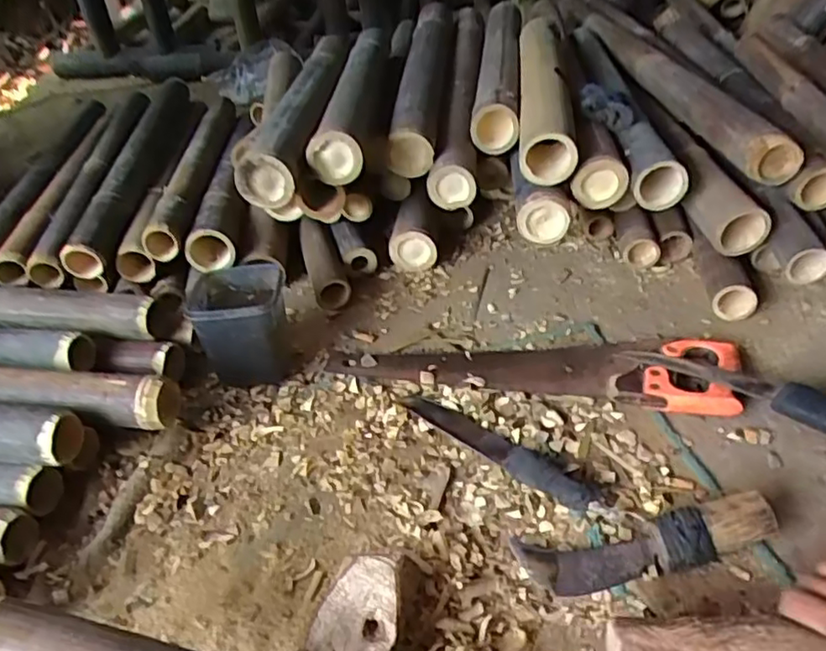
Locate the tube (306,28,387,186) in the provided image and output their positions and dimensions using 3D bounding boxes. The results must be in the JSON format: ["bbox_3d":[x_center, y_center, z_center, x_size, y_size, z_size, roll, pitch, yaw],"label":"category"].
[{"bbox_3d":[-0.104,-0.391,1.075,0.075,0.073,0.573,-3,39,3],"label":"tube"}]

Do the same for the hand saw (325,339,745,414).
[{"bbox_3d":[0.142,0.044,0.823,0.499,0.035,0.120,4,40,11],"label":"hand saw"}]

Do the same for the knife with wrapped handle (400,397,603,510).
[{"bbox_3d":[0.089,0.131,0.717,0.250,0.023,0.045,24,47,31],"label":"knife with wrapped handle"}]

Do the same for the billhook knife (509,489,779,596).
[{"bbox_3d":[0.218,0.202,0.608,0.240,0.043,0.061,-7,39,-3],"label":"billhook knife"}]

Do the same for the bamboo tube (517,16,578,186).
[{"bbox_3d":[0.210,-0.390,1.048,0.072,0.072,0.503,1,43,8],"label":"bamboo tube"}]

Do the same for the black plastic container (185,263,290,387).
[{"bbox_3d":[-0.227,-0.005,0.851,0.122,0.122,0.128,-7,39,-3],"label":"black plastic container"}]

